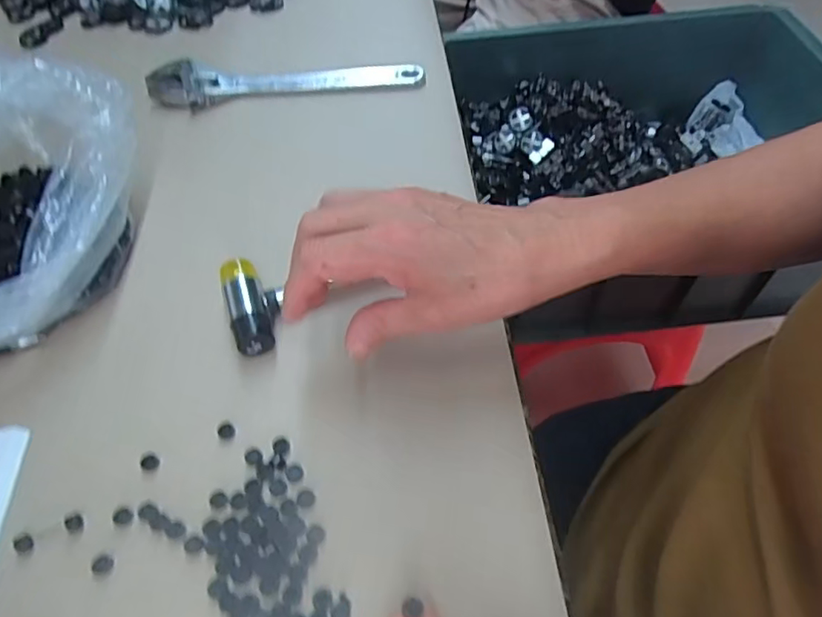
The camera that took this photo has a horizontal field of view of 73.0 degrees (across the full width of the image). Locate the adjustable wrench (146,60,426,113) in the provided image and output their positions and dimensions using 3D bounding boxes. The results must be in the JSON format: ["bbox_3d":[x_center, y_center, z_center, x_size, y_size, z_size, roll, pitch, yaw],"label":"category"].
[{"bbox_3d":[-0.110,-0.205,0.496,0.237,0.017,0.050,-6,55,-2],"label":"adjustable wrench"}]

